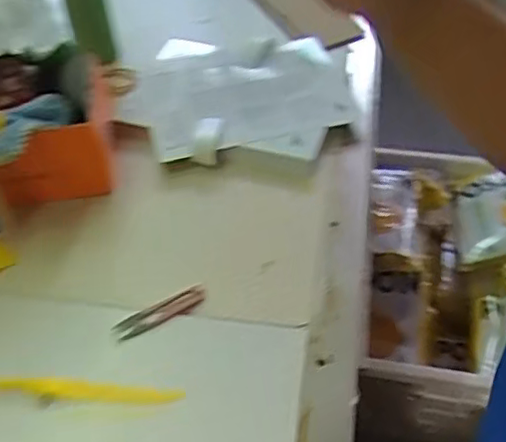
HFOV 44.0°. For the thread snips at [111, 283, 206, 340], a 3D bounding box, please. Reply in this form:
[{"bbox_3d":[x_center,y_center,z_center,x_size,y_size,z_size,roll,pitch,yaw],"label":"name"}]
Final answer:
[{"bbox_3d":[-0.100,0.099,0.681,0.106,0.008,0.028,-25,51,-19],"label":"thread snips"}]

